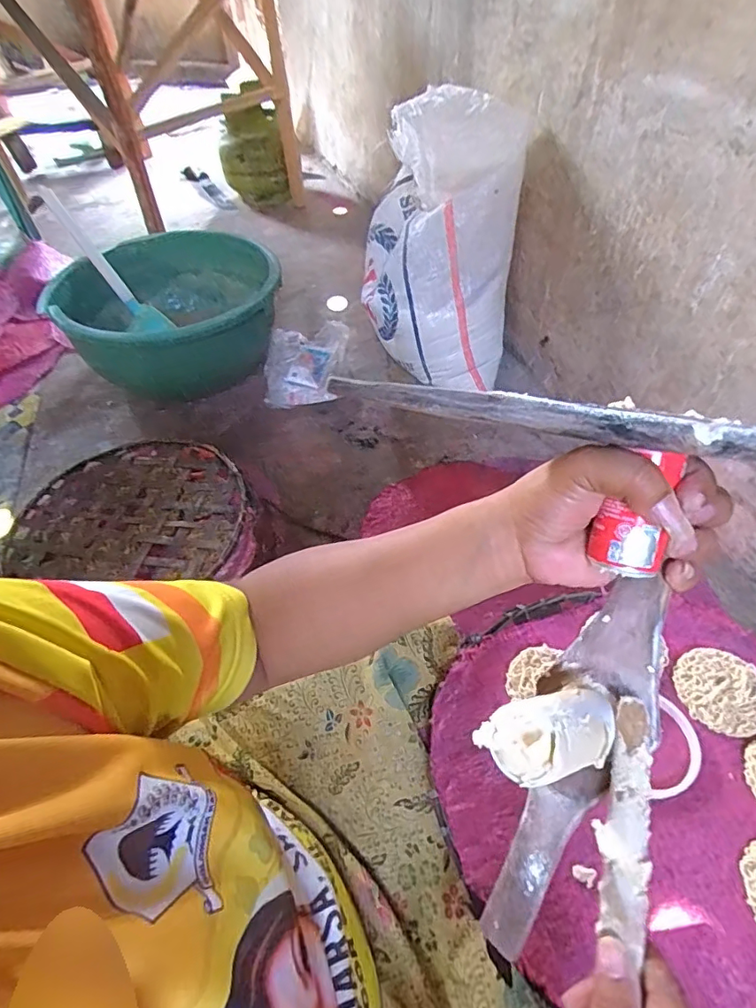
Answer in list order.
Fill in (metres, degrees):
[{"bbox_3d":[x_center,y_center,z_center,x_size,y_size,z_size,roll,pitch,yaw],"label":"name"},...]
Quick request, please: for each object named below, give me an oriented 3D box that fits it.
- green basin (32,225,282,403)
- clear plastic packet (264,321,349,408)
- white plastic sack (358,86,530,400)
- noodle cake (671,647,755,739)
[{"bbox_3d":[-0.428,-0.394,1.144,0.433,0.214,0.433,-1,49,1],"label":"green basin"},{"bbox_3d":[-0.156,-0.297,1.145,0.172,0.065,0.223,4,49,6],"label":"clear plastic packet"},{"bbox_3d":[0.116,-0.475,1.015,0.274,0.448,0.218,5,50,7],"label":"white plastic sack"},{"bbox_3d":[0.308,0.165,0.474,0.072,0.005,0.076,-11,50,-7],"label":"noodle cake"}]

